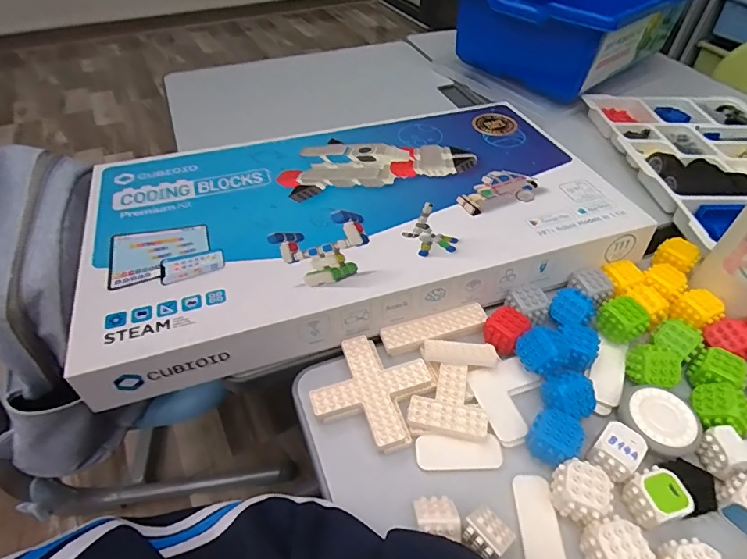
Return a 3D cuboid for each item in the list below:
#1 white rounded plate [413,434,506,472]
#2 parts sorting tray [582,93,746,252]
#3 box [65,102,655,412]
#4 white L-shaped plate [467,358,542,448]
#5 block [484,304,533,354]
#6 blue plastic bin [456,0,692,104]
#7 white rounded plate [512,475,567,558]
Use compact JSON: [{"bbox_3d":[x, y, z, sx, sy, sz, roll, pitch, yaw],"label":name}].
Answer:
[{"bbox_3d":[0.067,0.137,0.358,0.066,0.004,0.026,-1,60,1],"label":"white rounded plate"},{"bbox_3d":[0.477,-0.163,0.625,0.263,0.038,0.391,0,47,-2],"label":"parts sorting tray"},{"bbox_3d":[-0.023,-0.081,0.504,0.528,0.051,0.307,-13,49,-14],"label":"box"},{"bbox_3d":[0.118,0.102,0.386,0.059,0.008,0.067,-14,49,-14],"label":"white L-shaped plate"},{"bbox_3d":[0.121,0.047,0.415,0.034,0.027,0.032,32,54,24],"label":"block"},{"bbox_3d":[0.351,-0.470,0.805,0.280,0.121,0.400,36,55,27],"label":"blue plastic bin"},{"bbox_3d":[0.118,0.174,0.323,0.027,0.006,0.064,1,47,-1],"label":"white rounded plate"}]

